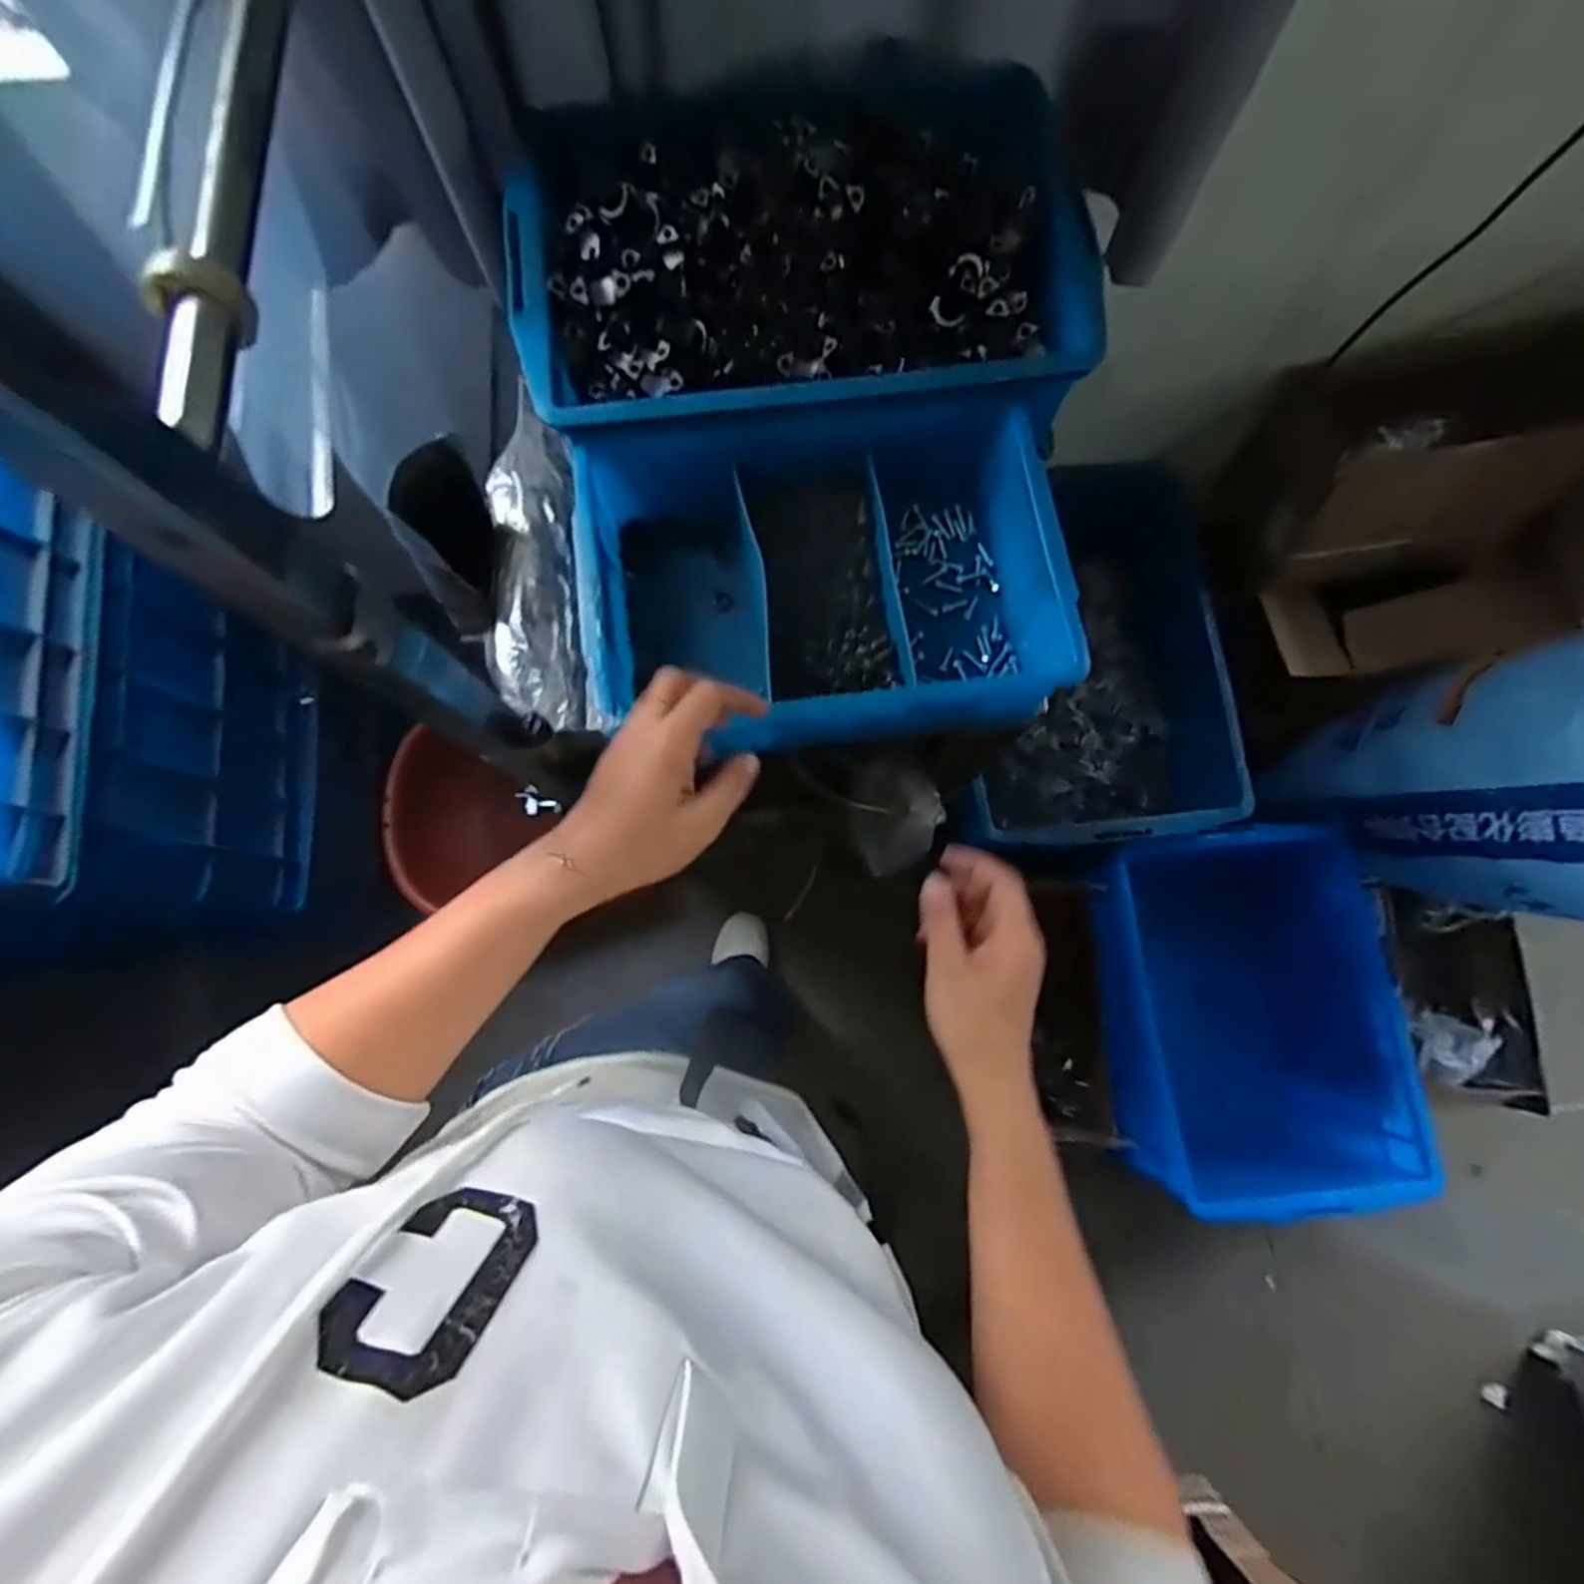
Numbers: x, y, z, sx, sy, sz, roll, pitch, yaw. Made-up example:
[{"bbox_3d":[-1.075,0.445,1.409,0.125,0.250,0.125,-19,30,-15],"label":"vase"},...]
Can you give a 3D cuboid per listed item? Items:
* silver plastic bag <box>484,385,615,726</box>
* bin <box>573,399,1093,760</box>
[{"bbox_3d":[-0.224,-0.192,0.621,0.087,0.024,0.301,-11,77,-4],"label":"silver plastic bag"},{"bbox_3d":[0.018,-0.155,0.557,0.354,0.116,0.243,-7,76,-3],"label":"bin"}]

